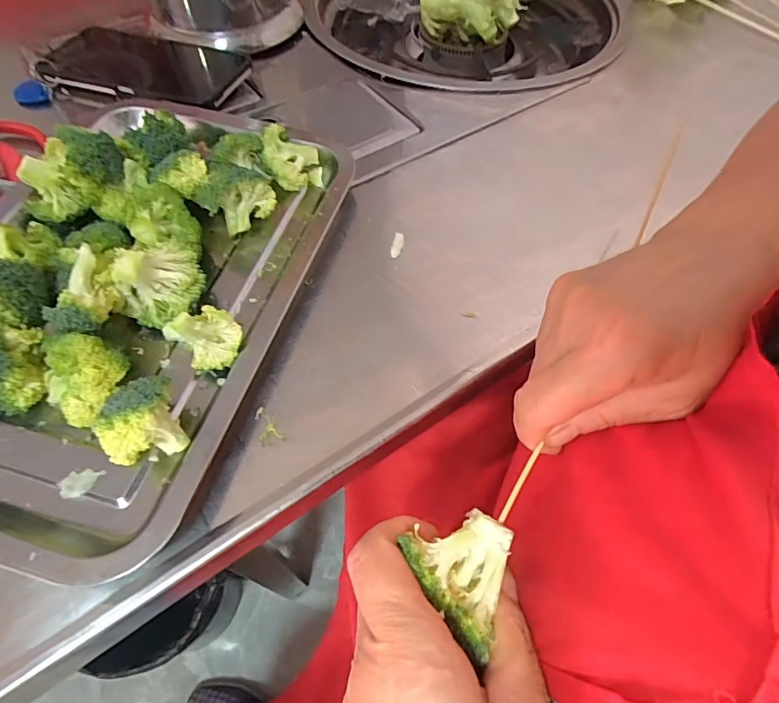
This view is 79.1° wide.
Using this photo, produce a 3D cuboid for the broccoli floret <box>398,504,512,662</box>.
[{"bbox_3d":[0.032,0.082,0.179,0.040,0.017,0.043,-31,66,-19],"label":"broccoli floret"}]

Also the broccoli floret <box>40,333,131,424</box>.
[{"bbox_3d":[-0.156,0.012,0.241,0.033,0.033,0.039,36,65,17],"label":"broccoli floret"}]

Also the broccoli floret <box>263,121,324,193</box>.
[{"bbox_3d":[-0.068,-0.134,0.336,0.038,0.031,0.041,-5,61,-6],"label":"broccoli floret"}]

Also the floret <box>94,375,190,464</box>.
[{"bbox_3d":[-0.119,0.036,0.228,0.033,0.034,0.032,-25,64,-16],"label":"floret"}]

